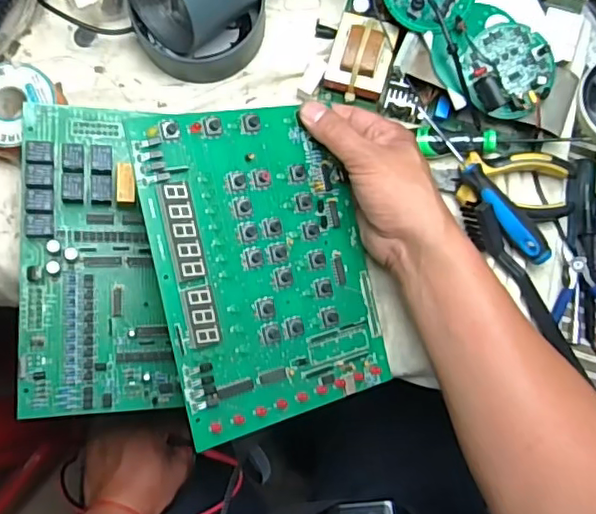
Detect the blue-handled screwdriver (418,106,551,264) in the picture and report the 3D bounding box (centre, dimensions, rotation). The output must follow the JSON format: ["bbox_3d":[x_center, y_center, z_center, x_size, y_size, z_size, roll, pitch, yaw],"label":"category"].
[{"bbox_3d":[0.143,-0.057,0.454,0.020,0.016,0.151,-36,85,-7],"label":"blue-handled screwdriver"}]

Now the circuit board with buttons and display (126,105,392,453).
[{"bbox_3d":[-0.019,0.004,0.408,0.153,0.009,0.214,-13,91,-28],"label":"circuit board with buttons and display"}]

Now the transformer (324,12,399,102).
[{"bbox_3d":[0.051,-0.161,0.477,0.048,0.038,0.061,16,81,-1],"label":"transformer"}]

